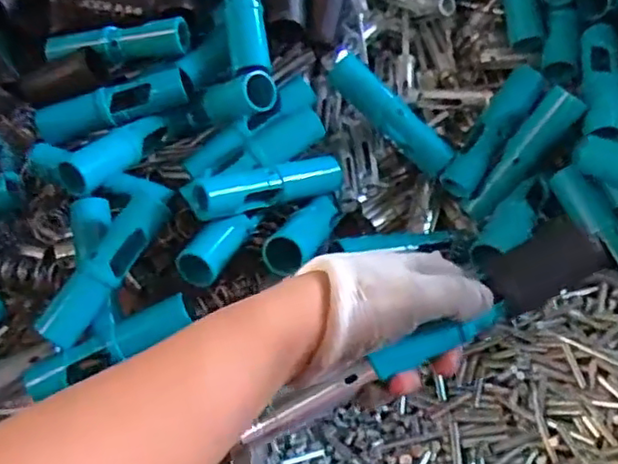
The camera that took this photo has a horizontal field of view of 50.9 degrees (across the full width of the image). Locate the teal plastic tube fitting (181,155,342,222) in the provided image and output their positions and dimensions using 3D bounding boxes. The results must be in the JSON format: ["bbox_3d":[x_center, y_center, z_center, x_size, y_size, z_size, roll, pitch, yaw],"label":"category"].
[{"bbox_3d":[-0.032,-0.035,0.479,0.126,0.022,0.029,-15,41,-34],"label":"teal plastic tube fitting"}]

